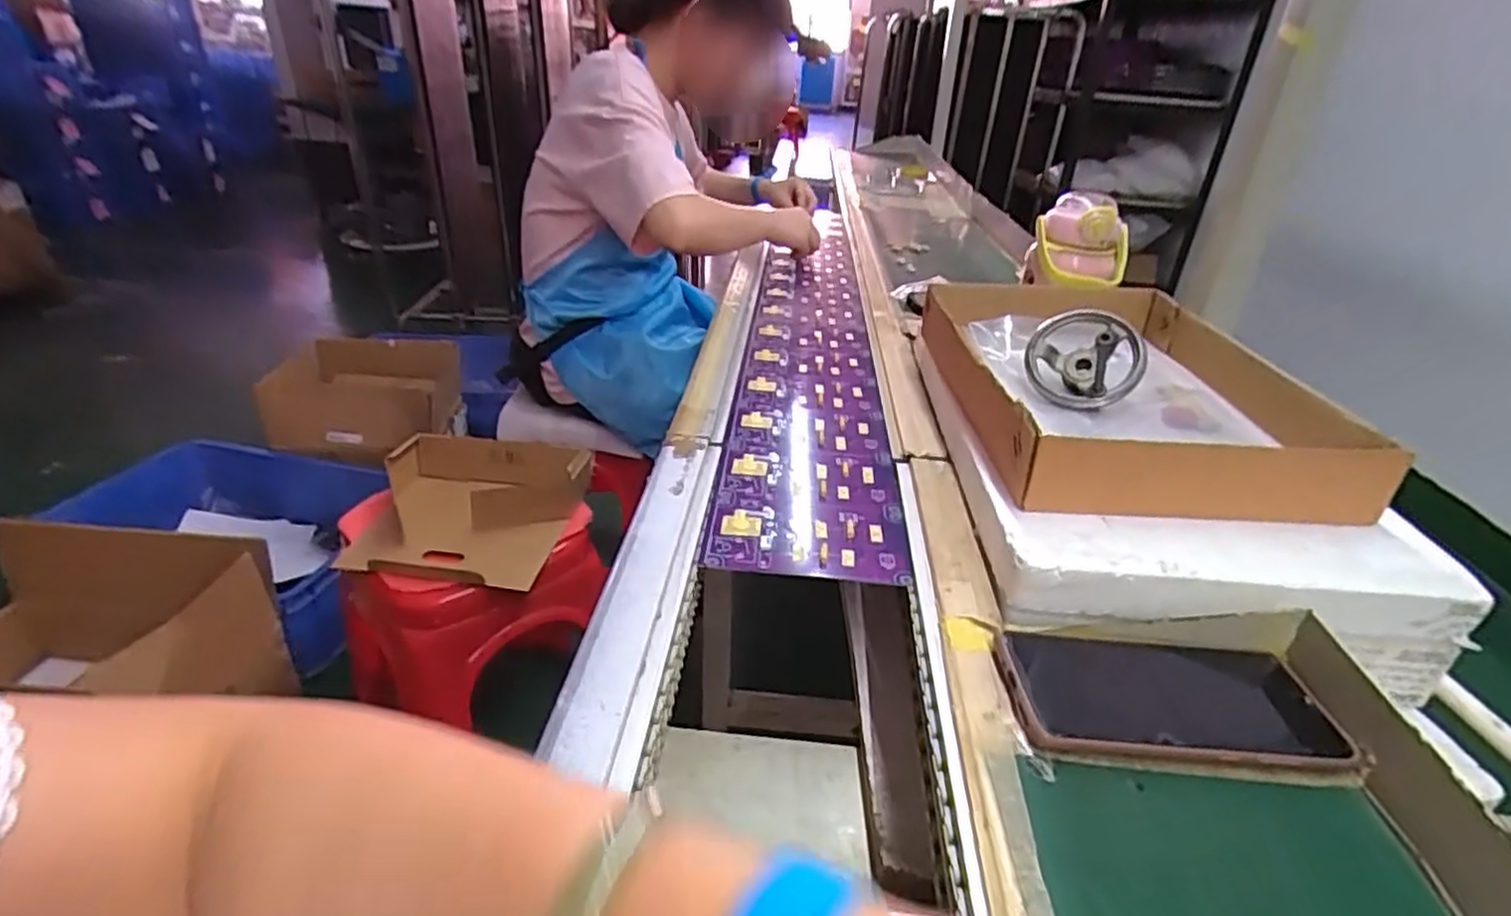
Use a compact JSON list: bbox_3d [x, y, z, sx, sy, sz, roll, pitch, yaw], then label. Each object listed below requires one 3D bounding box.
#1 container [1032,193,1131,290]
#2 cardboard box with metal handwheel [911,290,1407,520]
[{"bbox_3d":[0.356,-0.234,0.790,0.103,0.092,0.092,18,32,23],"label":"container"},{"bbox_3d":[0.292,-0.076,0.611,0.242,0.066,0.365,4,30,0],"label":"cardboard box with metal handwheel"}]

